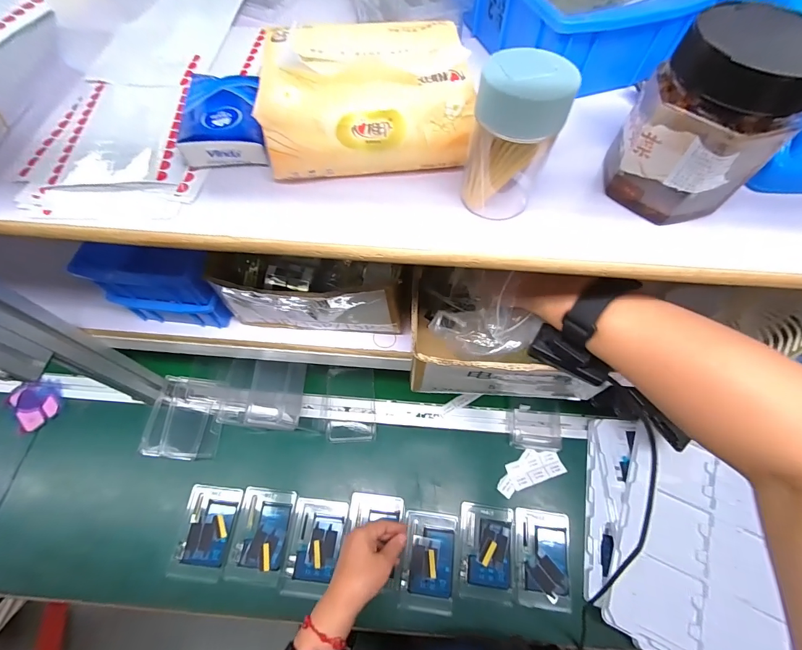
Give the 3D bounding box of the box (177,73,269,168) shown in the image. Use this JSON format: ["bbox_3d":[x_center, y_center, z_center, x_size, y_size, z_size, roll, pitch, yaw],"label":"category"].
[{"bbox_3d":[-0.124,-0.145,0.260,0.052,0.022,0.066,-7,62,-5],"label":"box"}]

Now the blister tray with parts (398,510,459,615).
[{"bbox_3d":[0.044,0.365,0.577,0.081,0.011,0.130,7,62,2],"label":"blister tray with parts"}]

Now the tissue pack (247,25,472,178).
[{"bbox_3d":[-0.023,-0.154,0.251,0.134,0.054,0.097,-5,62,-4],"label":"tissue pack"}]

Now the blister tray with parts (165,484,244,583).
[{"bbox_3d":[-0.309,0.329,0.588,0.085,0.012,0.130,6,62,2],"label":"blister tray with parts"}]

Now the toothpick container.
[{"bbox_3d":[0.064,-0.106,0.217,0.050,0.083,0.042,11,62,4],"label":"toothpick container"}]

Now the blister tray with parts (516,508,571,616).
[{"bbox_3d":[0.223,0.365,0.580,0.082,0.009,0.131,8,62,3],"label":"blister tray with parts"}]

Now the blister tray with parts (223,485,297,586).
[{"bbox_3d":[-0.218,0.329,0.585,0.086,0.006,0.129,4,62,1],"label":"blister tray with parts"}]

